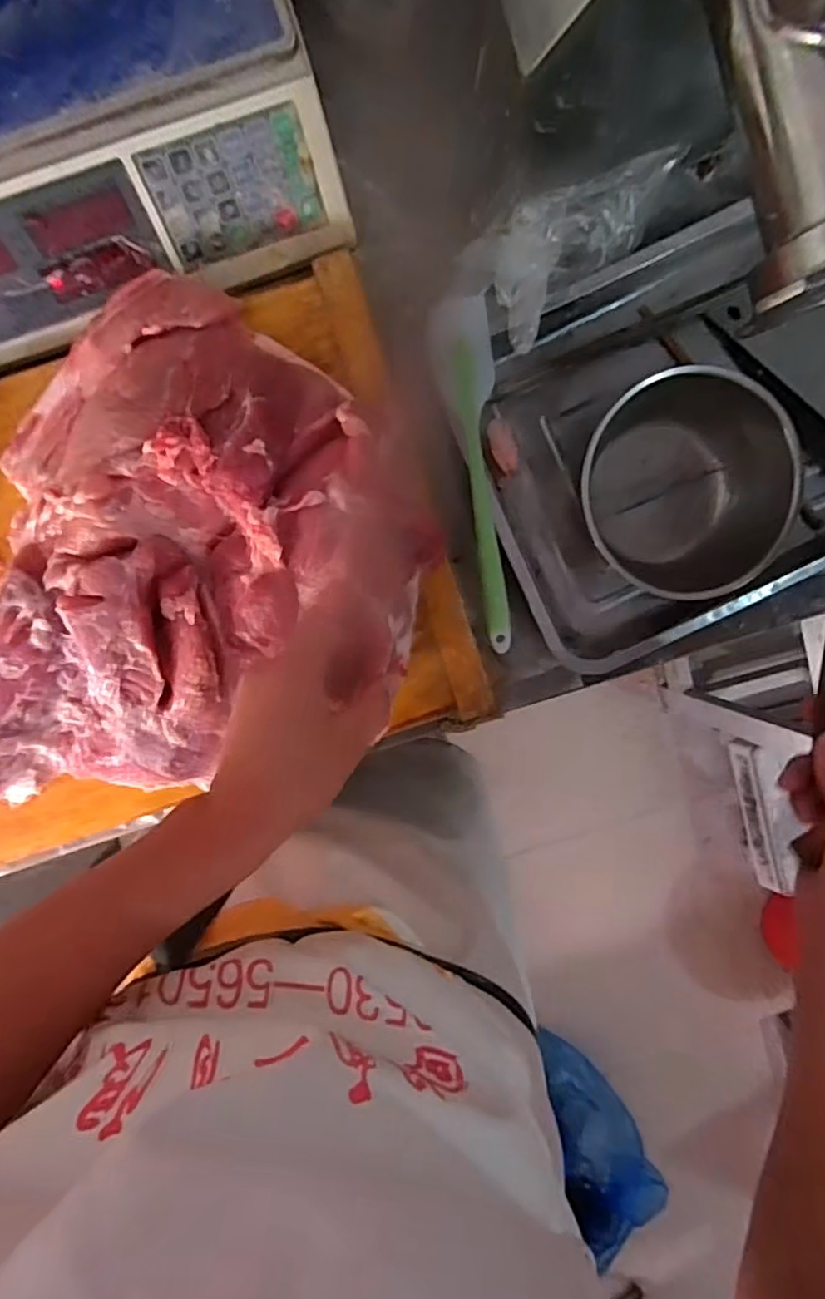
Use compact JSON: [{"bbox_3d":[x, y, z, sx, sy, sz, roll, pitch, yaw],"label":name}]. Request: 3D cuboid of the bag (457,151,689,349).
[{"bbox_3d":[0.110,-0.297,0.468,0.157,0.048,0.078,-44,98,5],"label":"bag"}]

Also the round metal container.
[{"bbox_3d":[0.218,-0.128,0.525,0.149,0.079,0.169,-2,99,-2],"label":"round metal container"}]

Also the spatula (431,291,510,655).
[{"bbox_3d":[0.055,-0.125,0.488,0.040,0.023,0.254,-11,99,0],"label":"spatula"}]

